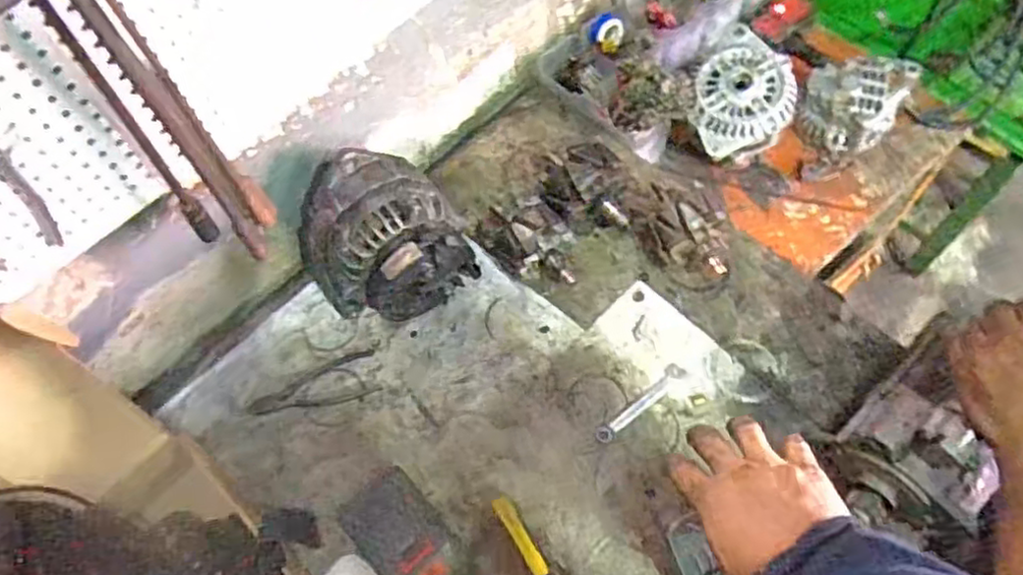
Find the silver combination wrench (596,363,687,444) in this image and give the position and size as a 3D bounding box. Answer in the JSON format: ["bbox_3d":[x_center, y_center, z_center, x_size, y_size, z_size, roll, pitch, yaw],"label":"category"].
[{"bbox_3d":[0.144,0.127,0.778,0.126,0.004,0.018,-37,67,-17],"label":"silver combination wrench"}]

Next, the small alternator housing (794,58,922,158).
[{"bbox_3d":[0.484,-0.268,0.997,0.130,0.072,0.152,31,69,19],"label":"small alternator housing"}]

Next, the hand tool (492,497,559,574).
[{"bbox_3d":[0.040,0.290,0.670,0.021,0.052,0.192,-30,65,-13],"label":"hand tool"}]

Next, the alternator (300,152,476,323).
[{"bbox_3d":[-0.145,-0.050,0.799,0.161,0.151,0.184,-36,66,-13],"label":"alternator"}]

